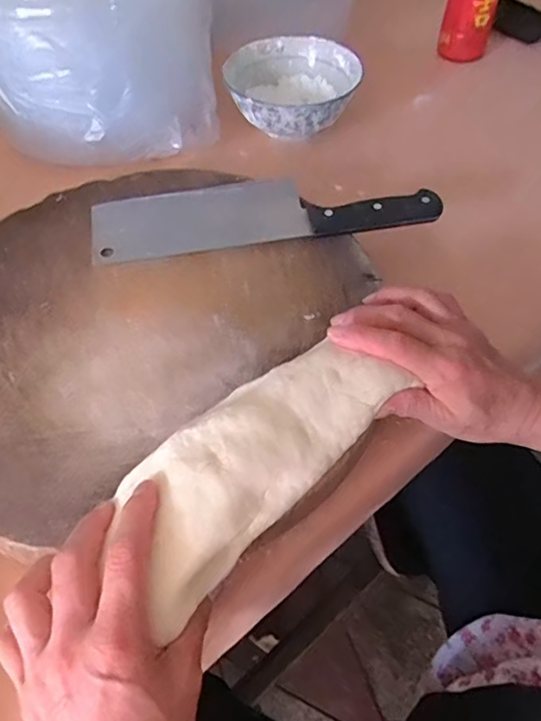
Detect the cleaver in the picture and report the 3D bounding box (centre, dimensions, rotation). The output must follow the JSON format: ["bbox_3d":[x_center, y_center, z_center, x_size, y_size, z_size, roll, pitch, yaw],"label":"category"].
[{"bbox_3d":[-0.008,-0.131,0.475,0.285,0.021,0.077,-6,53,-4],"label":"cleaver"}]

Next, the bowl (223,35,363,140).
[{"bbox_3d":[0.027,-0.293,0.608,0.136,0.058,0.138,0,53,0],"label":"bowl"}]

